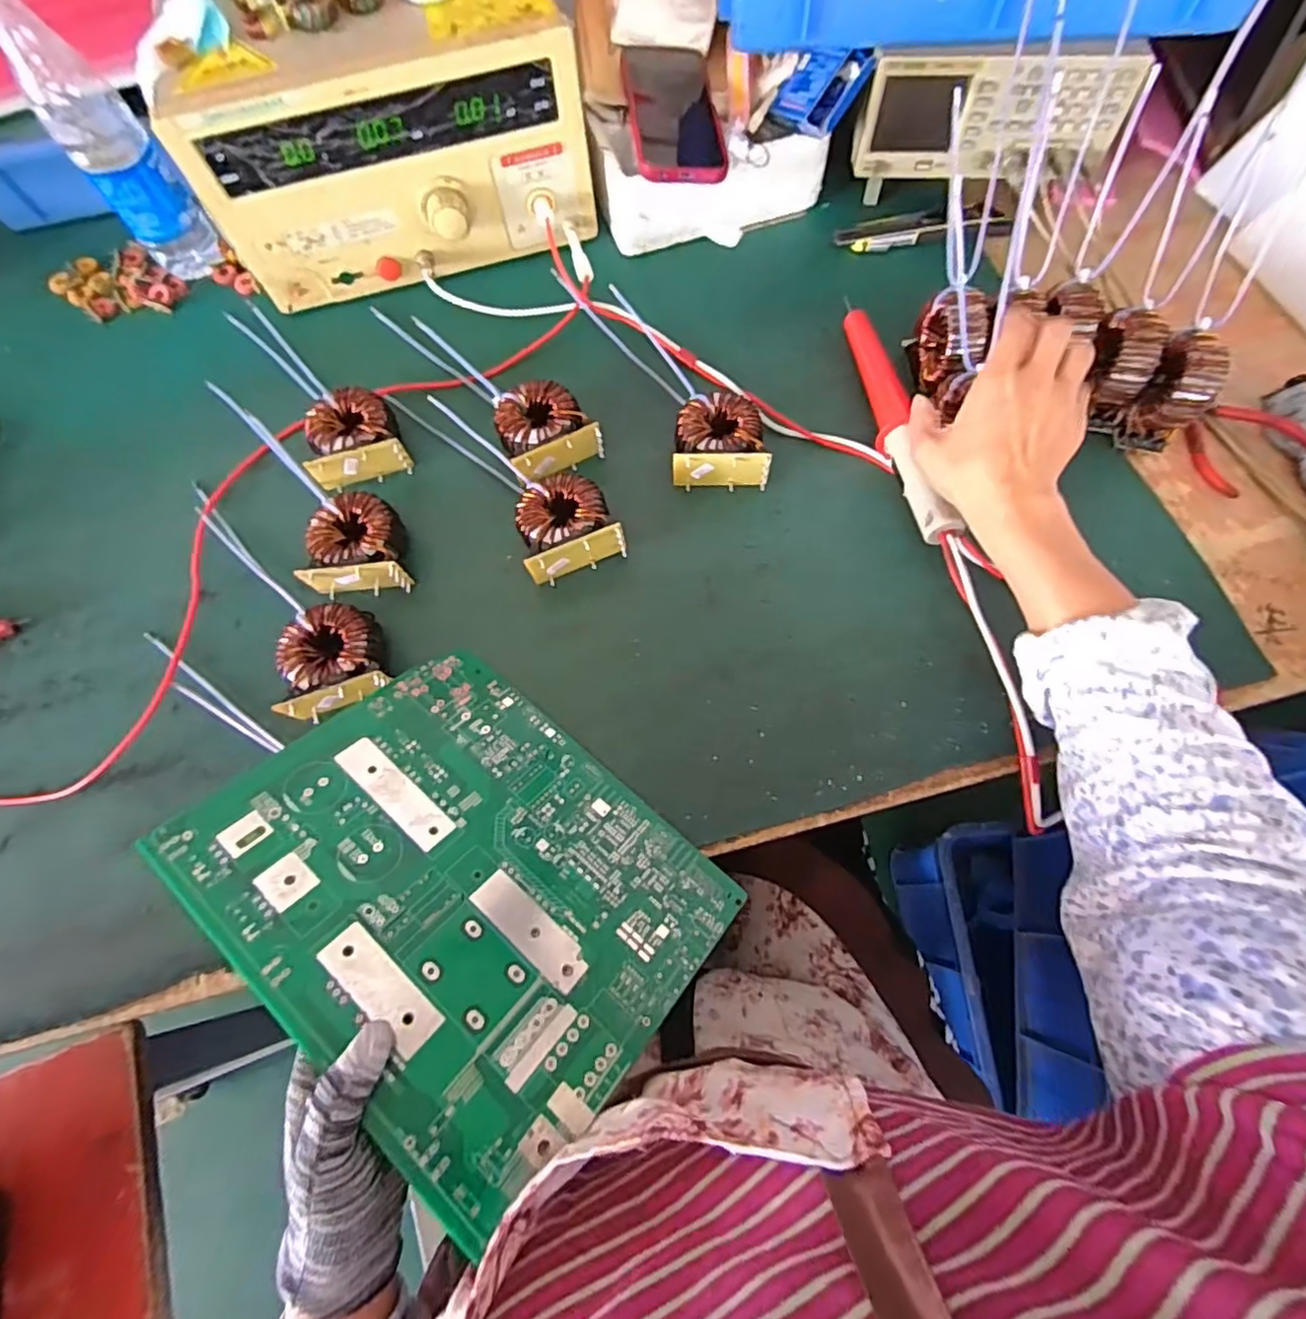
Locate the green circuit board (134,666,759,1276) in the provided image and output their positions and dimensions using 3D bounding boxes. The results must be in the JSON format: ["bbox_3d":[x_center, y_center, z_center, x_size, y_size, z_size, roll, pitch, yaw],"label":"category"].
[{"bbox_3d":[-0.110,0.128,0.377,0.278,0.004,0.227,39,52,14],"label":"green circuit board"}]

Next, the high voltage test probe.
[{"bbox_3d":[0.199,-0.205,0.502,0.036,0.025,0.252,-6,64,0],"label":"high voltage test probe"}]

